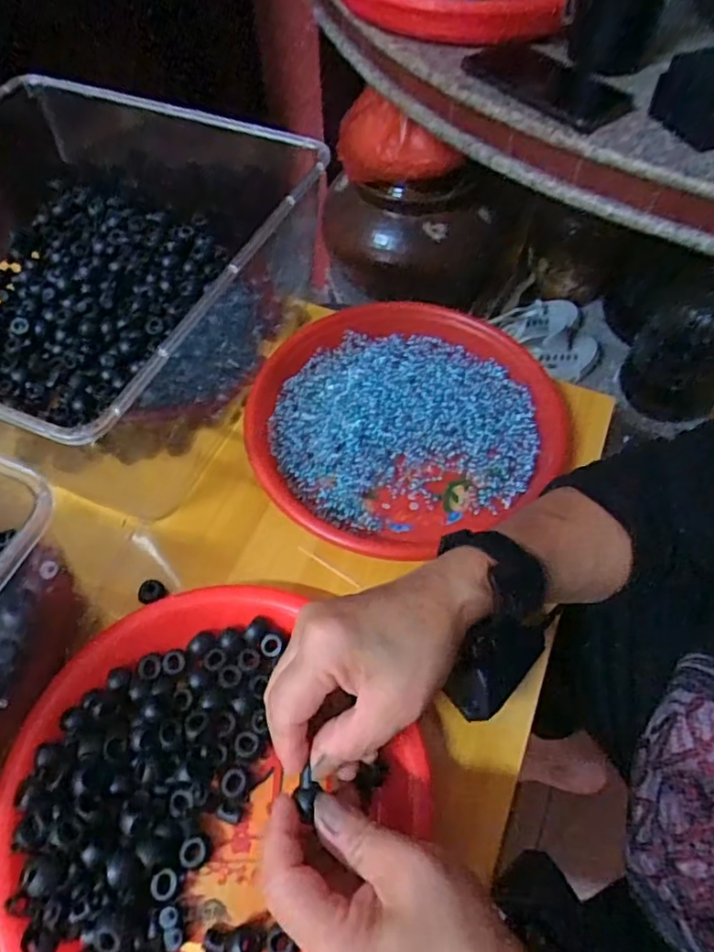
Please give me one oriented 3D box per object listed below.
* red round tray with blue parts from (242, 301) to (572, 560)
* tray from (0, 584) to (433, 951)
[{"bbox_3d":[0.034,-0.046,0.474,0.235,0.025,0.217,0,58,0],"label":"red round tray with blue parts"},{"bbox_3d":[-0.087,0.178,0.333,0.213,0.033,0.221,0,58,0],"label":"tray"}]

